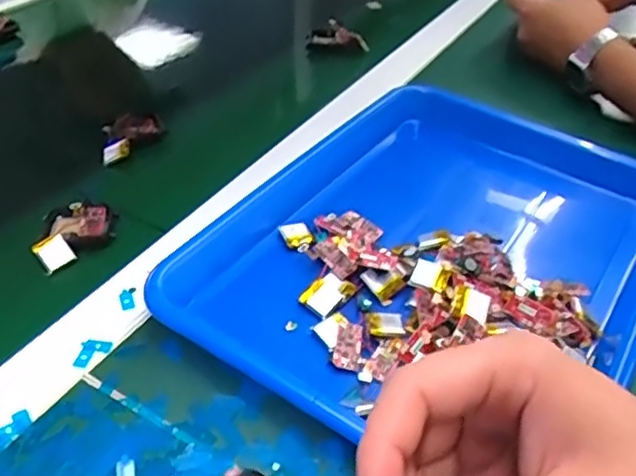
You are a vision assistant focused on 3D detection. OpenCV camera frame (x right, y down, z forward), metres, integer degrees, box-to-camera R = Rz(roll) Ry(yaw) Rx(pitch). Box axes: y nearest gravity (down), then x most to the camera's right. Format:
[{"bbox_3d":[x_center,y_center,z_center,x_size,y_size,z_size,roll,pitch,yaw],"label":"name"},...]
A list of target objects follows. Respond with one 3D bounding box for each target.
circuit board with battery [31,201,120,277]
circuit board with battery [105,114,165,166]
[{"bbox_3d":[-0.165,-0.004,0.422,0.043,0.013,0.057,31,48,26],"label":"circuit board with battery"},{"bbox_3d":[-0.155,-0.084,0.514,0.033,0.014,0.068,19,44,14],"label":"circuit board with battery"}]

